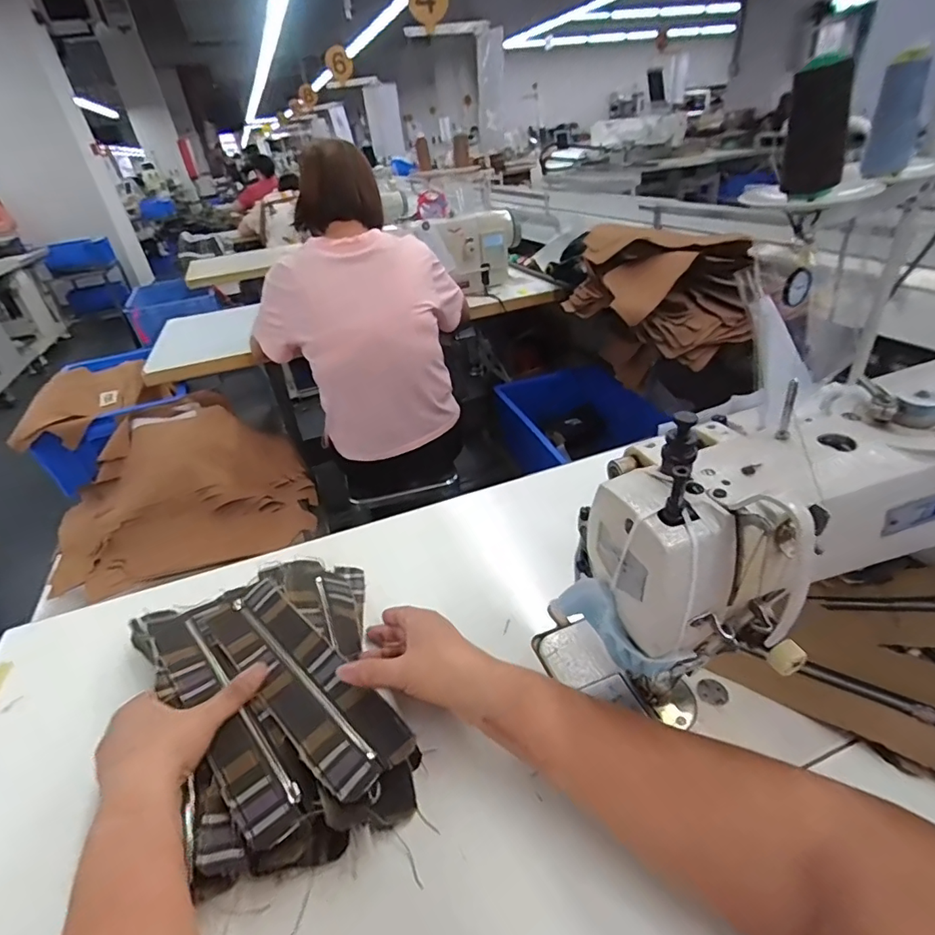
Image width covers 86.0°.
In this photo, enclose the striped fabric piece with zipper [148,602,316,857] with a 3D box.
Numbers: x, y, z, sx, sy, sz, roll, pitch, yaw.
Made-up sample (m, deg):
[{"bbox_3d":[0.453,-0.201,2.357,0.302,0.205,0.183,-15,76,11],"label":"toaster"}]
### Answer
[{"bbox_3d":[-0.200,0.192,0.412,0.052,0.014,0.249,-30,40,-31],"label":"striped fabric piece with zipper"}]

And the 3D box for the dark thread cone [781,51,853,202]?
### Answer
[{"bbox_3d":[0.322,-0.308,0.461,0.049,0.111,0.042,26,70,39],"label":"dark thread cone"}]

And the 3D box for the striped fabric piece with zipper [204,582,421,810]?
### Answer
[{"bbox_3d":[-0.147,0.173,0.432,0.067,0.015,0.246,-32,40,-33],"label":"striped fabric piece with zipper"}]

